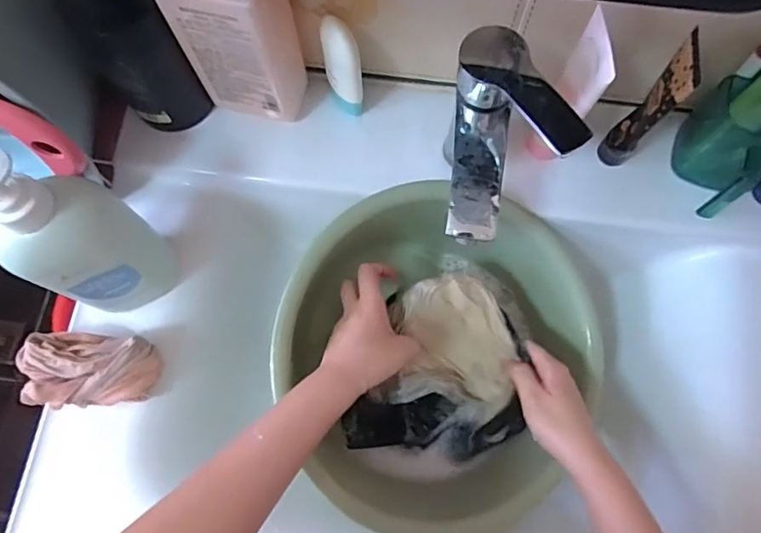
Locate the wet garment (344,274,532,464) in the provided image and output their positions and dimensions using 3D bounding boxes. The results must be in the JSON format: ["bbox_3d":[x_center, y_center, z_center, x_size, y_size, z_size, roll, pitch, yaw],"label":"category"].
[{"bbox_3d":[0.057,0.101,0.516,0.147,0.109,0.153,8,73,3],"label":"wet garment"}]

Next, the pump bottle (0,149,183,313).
[{"bbox_3d":[-0.228,-0.016,0.410,0.088,0.222,0.051,-28,75,-8],"label":"pump bottle"}]

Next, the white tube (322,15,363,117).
[{"bbox_3d":[-0.034,-0.178,0.496,0.029,0.111,0.035,-14,73,-4],"label":"white tube"}]

